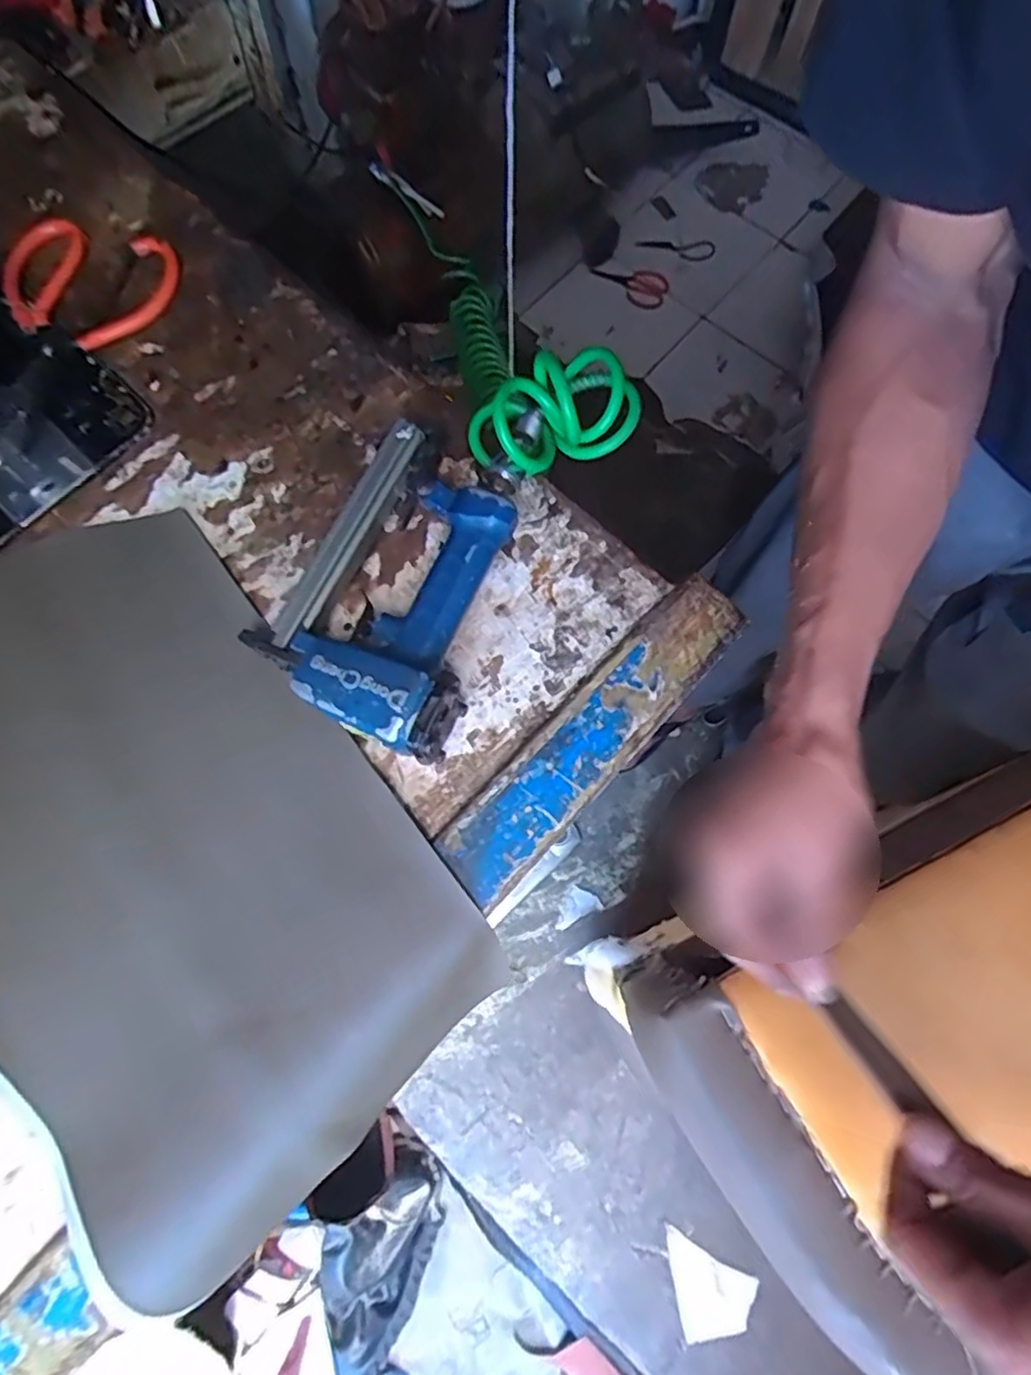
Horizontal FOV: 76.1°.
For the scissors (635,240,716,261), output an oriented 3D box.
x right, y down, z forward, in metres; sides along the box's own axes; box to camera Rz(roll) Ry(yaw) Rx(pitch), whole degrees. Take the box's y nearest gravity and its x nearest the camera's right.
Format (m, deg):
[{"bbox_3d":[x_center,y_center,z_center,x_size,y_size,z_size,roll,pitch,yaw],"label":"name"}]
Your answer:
[{"bbox_3d":[0.367,-1.008,1.510,0.178,0.006,0.054,2,72,-1],"label":"scissors"}]

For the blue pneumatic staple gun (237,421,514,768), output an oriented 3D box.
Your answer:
[{"bbox_3d":[-0.071,-0.066,0.414,0.138,0.045,0.204,21,73,5],"label":"blue pneumatic staple gun"}]

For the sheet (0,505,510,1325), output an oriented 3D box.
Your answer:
[{"bbox_3d":[-0.222,0.101,0.408,0.420,0.054,0.291,43,76,11],"label":"sheet"}]

